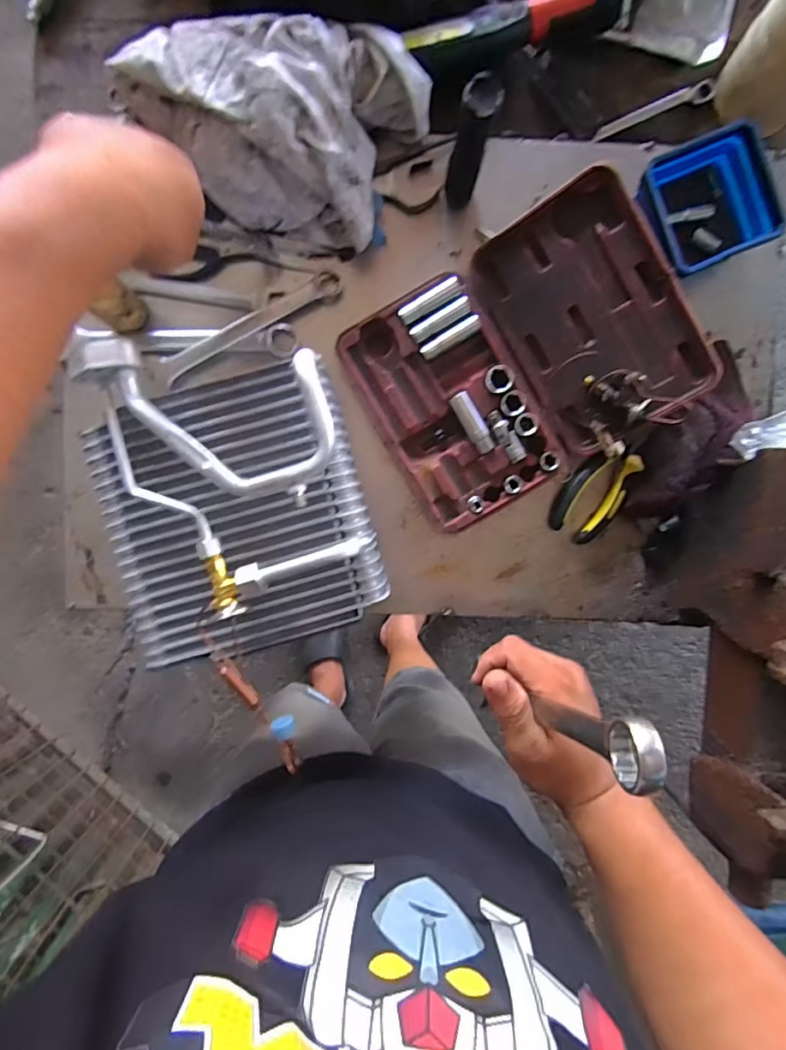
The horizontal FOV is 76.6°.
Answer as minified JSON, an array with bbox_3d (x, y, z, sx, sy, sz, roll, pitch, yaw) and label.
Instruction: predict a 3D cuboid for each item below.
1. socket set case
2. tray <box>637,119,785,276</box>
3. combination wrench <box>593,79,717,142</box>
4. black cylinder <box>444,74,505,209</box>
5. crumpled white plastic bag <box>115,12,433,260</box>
[{"bbox_3d":[0.128,-0.158,0.501,0.306,0.067,0.244,-31,94,0],"label":"socket set case"},{"bbox_3d":[0.306,-0.316,0.497,0.118,0.051,0.117,-24,94,0],"label":"tray"},{"bbox_3d":[0.284,-0.449,0.542,0.124,0.006,0.020,-15,94,12],"label":"combination wrench"},{"bbox_3d":[0.069,-0.340,0.456,0.030,0.138,0.029,14,93,-3],"label":"black cylinder"},{"bbox_3d":[-0.107,-0.375,0.460,0.258,0.114,0.174,14,93,-3],"label":"crumpled white plastic bag"}]

